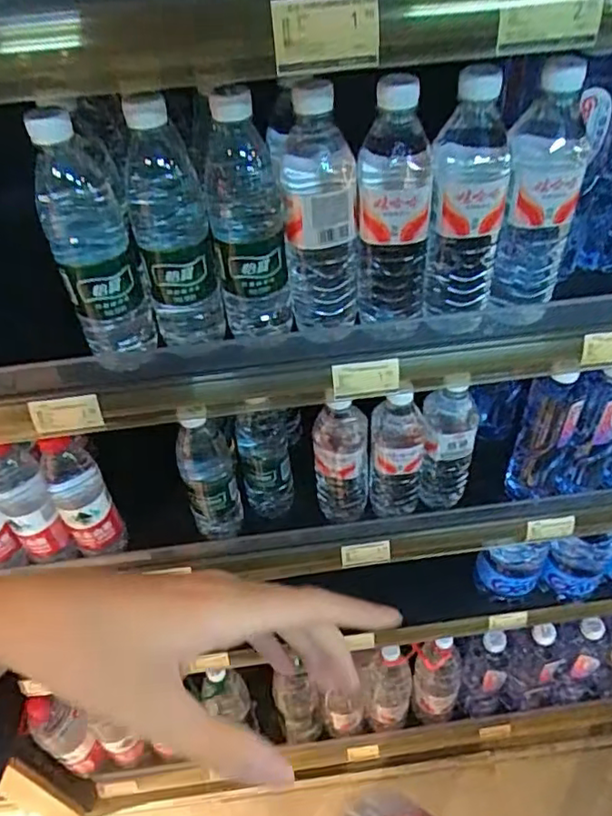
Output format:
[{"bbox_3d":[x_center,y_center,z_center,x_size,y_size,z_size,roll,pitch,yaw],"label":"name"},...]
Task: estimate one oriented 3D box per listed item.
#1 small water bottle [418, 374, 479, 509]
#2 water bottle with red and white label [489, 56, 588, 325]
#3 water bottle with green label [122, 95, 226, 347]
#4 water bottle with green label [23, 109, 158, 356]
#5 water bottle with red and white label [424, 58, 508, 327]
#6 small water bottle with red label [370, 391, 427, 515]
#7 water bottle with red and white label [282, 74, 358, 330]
[{"bbox_3d":[0.180,0.054,0.772,0.067,0.175,0.059,-2,45,4],"label":"small water bottle"},{"bbox_3d":[0.206,-0.180,0.532,0.059,0.216,0.057,13,48,18],"label":"water bottle with red and white label"},{"bbox_3d":[-0.122,-0.161,0.546,0.069,0.213,0.077,-12,45,-7],"label":"water bottle with green label"},{"bbox_3d":[-0.185,-0.139,0.527,0.068,0.217,0.058,-17,46,-11],"label":"water bottle with green label"},{"bbox_3d":[0.141,-0.177,0.534,0.061,0.219,0.059,4,45,9],"label":"water bottle with red and white label"},{"bbox_3d":[0.112,0.056,0.755,0.072,0.195,0.056,2,45,7],"label":"small water bottle with red label"},{"bbox_3d":[0.013,-0.168,0.540,0.066,0.208,0.061,-5,45,0],"label":"water bottle with red and white label"}]

